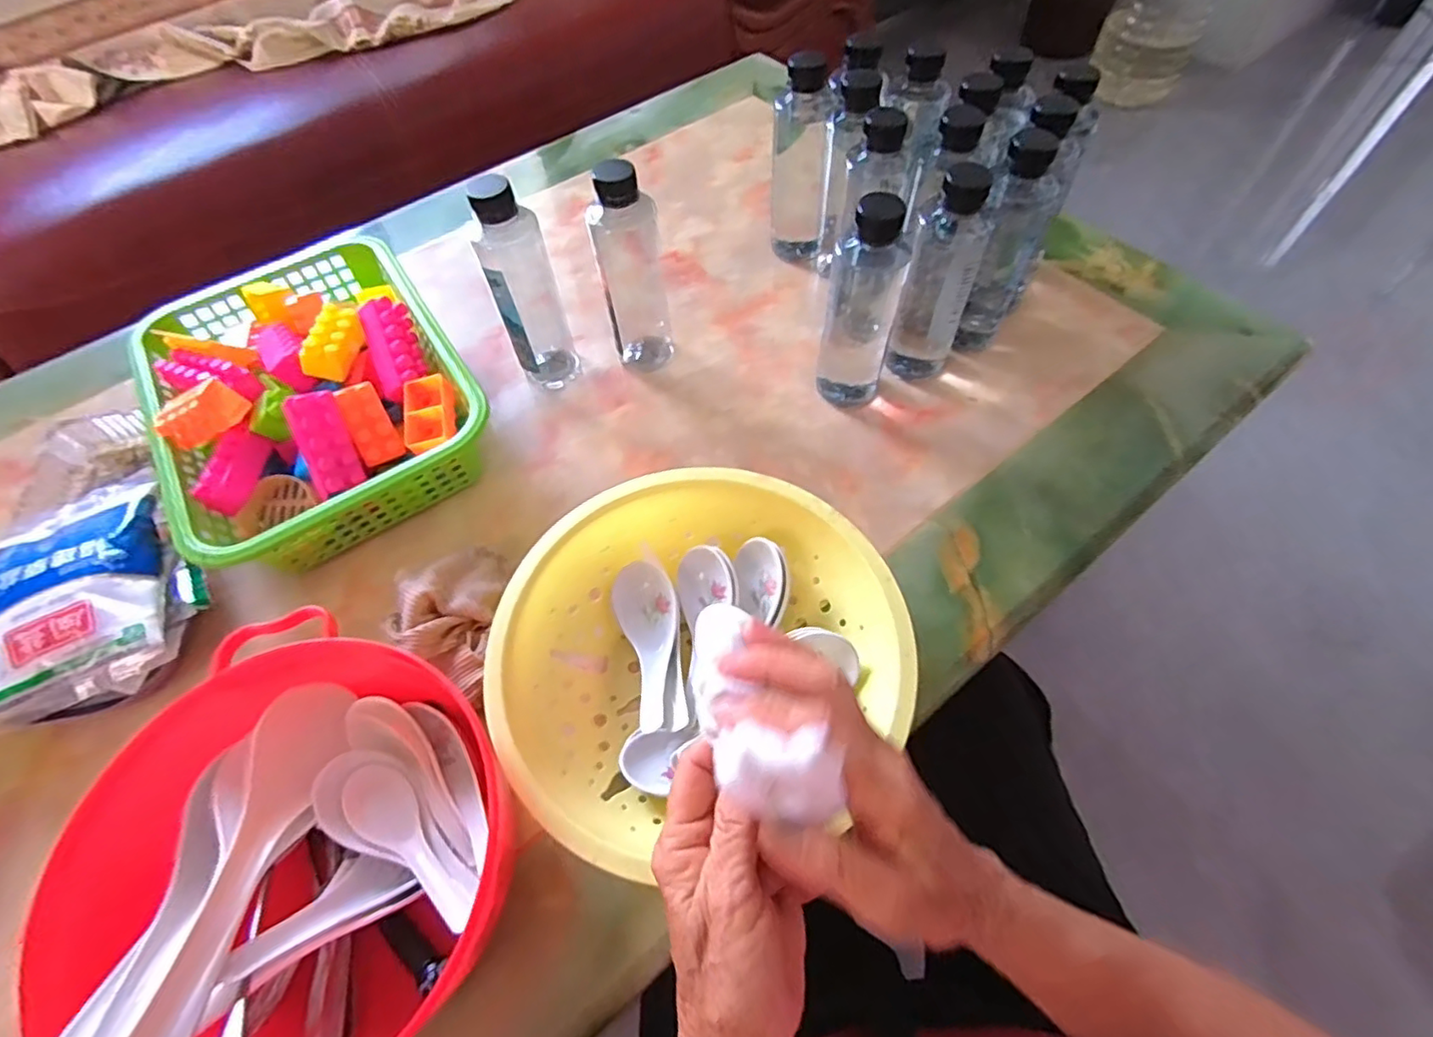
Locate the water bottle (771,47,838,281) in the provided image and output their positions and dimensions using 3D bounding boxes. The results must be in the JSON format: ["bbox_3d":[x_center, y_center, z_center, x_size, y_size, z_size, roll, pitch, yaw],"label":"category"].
[{"bbox_3d":[0.079,-0.325,0.587,0.056,0.171,0.045,7,60,7],"label":"water bottle"}]

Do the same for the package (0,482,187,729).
[{"bbox_3d":[-0.450,0.050,0.436,0.119,0.038,0.172,-28,62,-13],"label":"package"}]

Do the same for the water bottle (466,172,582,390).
[{"bbox_3d":[-0.155,-0.185,0.515,0.052,0.184,0.042,-19,60,-8],"label":"water bottle"}]

